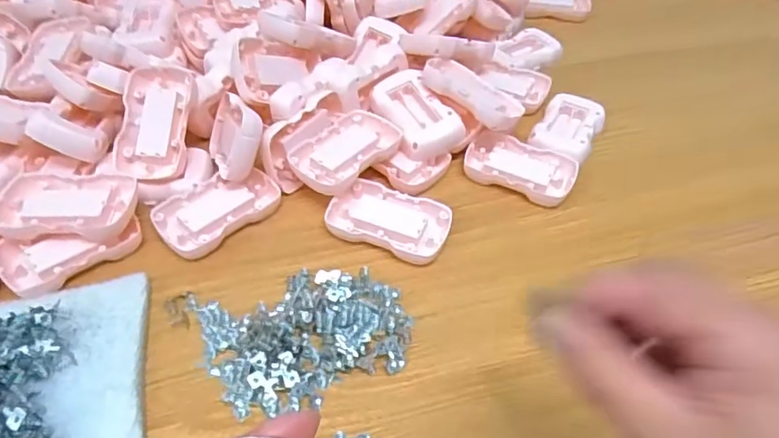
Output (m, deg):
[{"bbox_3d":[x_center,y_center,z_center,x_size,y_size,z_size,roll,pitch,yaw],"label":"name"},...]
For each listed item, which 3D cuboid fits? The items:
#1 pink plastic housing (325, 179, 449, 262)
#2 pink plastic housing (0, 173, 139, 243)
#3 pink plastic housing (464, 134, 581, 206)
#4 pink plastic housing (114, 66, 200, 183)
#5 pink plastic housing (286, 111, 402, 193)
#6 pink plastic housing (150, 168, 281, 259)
[{"bbox_3d":[0.000,0.001,0.419,0.087,0.010,0.056,17,49,12],"label":"pink plastic housing"},{"bbox_3d":[-0.224,-0.008,0.396,0.090,0.025,0.059,-1,48,-4],"label":"pink plastic housing"},{"bbox_3d":[0.108,-0.043,0.466,0.087,0.010,0.054,23,51,17],"label":"pink plastic housing"},{"bbox_3d":[-0.180,-0.072,0.433,0.052,0.013,0.090,6,80,4],"label":"pink plastic housing"},{"bbox_3d":[-0.034,-0.054,0.447,0.052,0.019,0.088,30,53,23],"label":"pink plastic housing"},{"bbox_3d":[-0.128,-0.009,0.418,0.086,0.012,0.051,-34,58,-29],"label":"pink plastic housing"}]

